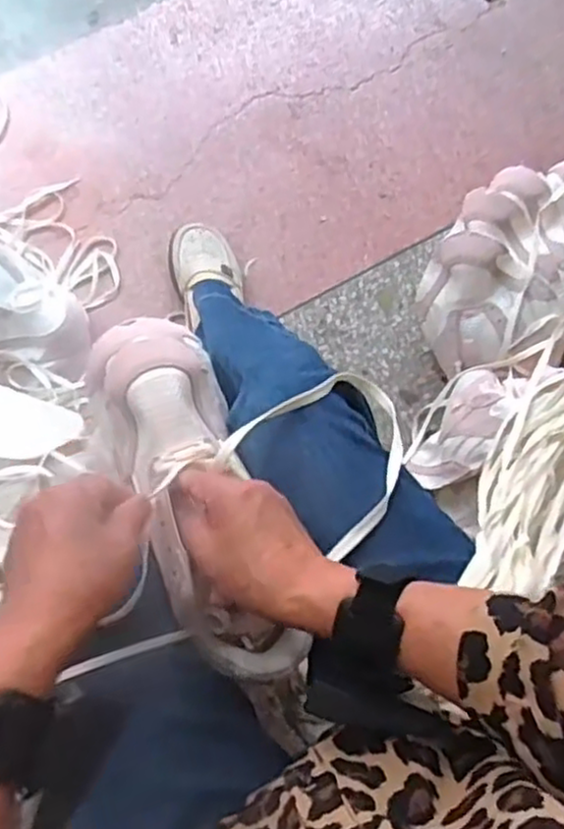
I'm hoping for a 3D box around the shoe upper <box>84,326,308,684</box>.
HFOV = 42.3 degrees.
[{"bbox_3d":[-0.060,0.059,0.512,0.092,0.080,0.260,-19,84,-4],"label":"shoe upper"}]

